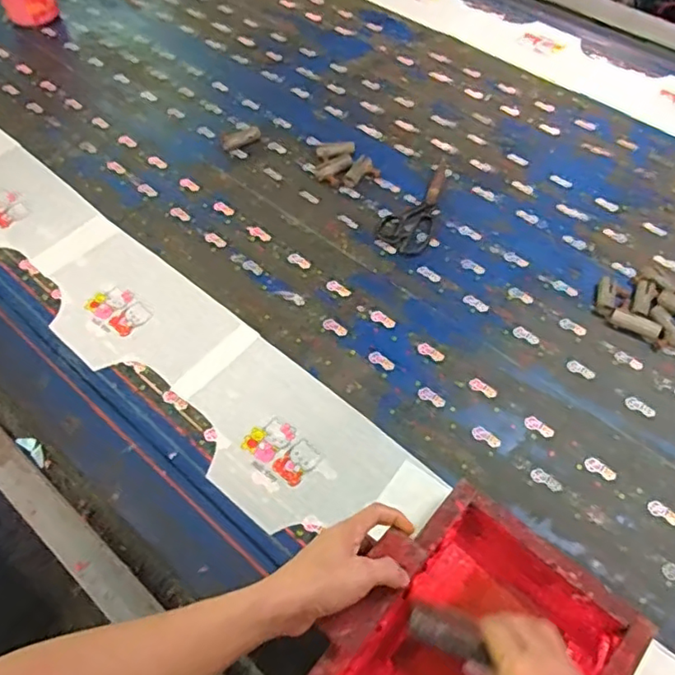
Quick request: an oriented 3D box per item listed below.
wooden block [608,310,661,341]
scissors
[{"bbox_3d":[0.374,-0.015,0.721,0.059,0.017,0.017,25,60,16],"label":"wooden block"},{"bbox_3d":[0.115,-0.197,0.843,0.072,0.006,0.205,16,58,10],"label":"scissors"}]

